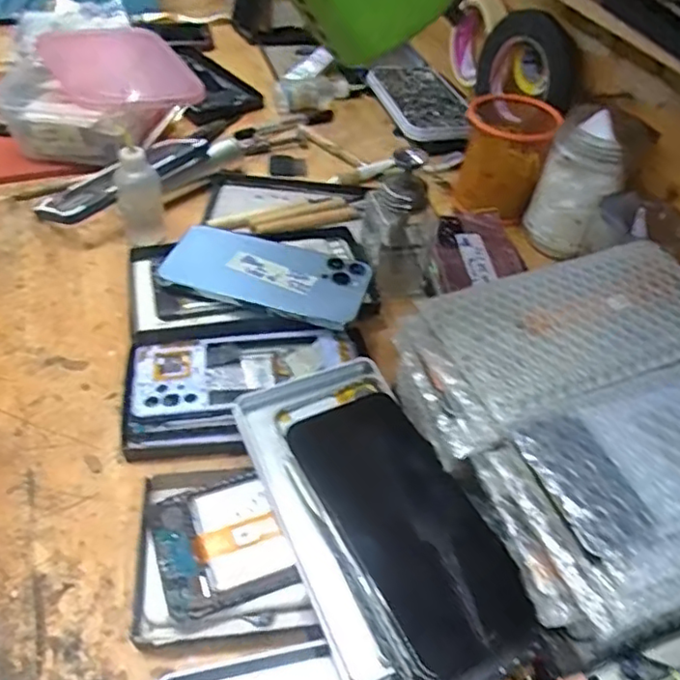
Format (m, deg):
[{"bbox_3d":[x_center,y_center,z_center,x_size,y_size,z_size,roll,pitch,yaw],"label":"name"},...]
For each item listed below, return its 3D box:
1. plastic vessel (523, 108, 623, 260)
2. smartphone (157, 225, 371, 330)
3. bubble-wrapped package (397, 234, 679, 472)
[{"bbox_3d":[0.218,-0.140,0.568,0.068,0.117,0.060,23,48,16],"label":"plastic vessel"},{"bbox_3d":[-0.059,-0.055,0.494,0.158,0.011,0.072,15,55,4],"label":"smartphone"},{"bbox_3d":[0.125,-0.001,0.353,0.190,0.032,0.089,-18,51,-19],"label":"bubble-wrapped package"}]

